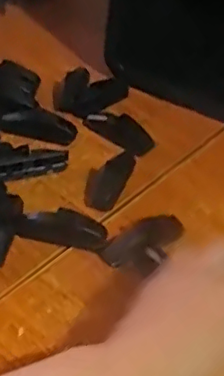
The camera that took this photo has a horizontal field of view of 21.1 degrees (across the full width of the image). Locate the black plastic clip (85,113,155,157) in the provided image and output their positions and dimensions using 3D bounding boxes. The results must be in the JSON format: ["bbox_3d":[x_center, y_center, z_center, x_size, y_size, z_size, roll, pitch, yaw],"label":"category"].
[{"bbox_3d":[0.007,-0.057,0.584,0.069,0.024,0.027,33,50,24],"label":"black plastic clip"}]

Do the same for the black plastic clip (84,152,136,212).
[{"bbox_3d":[0.002,-0.010,0.539,0.026,0.017,0.077,21,46,13],"label":"black plastic clip"}]

